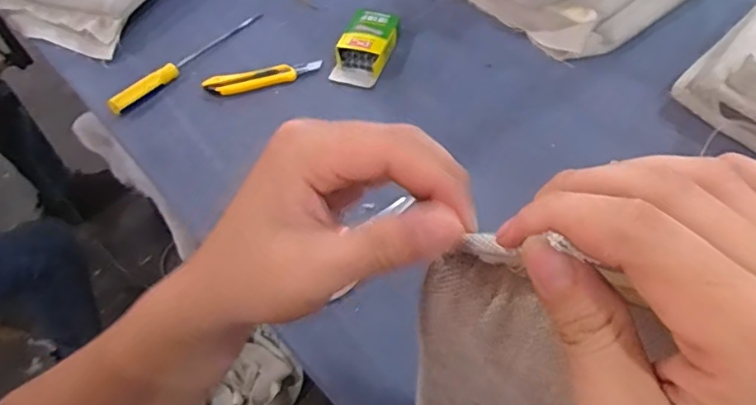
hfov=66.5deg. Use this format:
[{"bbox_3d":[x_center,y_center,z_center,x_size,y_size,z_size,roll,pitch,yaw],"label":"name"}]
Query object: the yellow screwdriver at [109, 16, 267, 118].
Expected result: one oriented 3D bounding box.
[{"bbox_3d":[-0.300,-0.235,0.918,0.028,0.024,0.298,30,60,21],"label":"yellow screwdriver"}]

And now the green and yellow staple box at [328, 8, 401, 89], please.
[{"bbox_3d":[-0.017,-0.251,0.927,0.081,0.038,0.153,14,56,12],"label":"green and yellow staple box"}]

